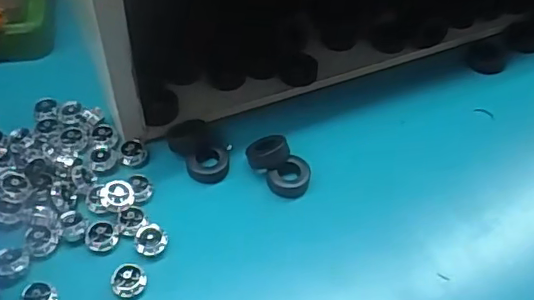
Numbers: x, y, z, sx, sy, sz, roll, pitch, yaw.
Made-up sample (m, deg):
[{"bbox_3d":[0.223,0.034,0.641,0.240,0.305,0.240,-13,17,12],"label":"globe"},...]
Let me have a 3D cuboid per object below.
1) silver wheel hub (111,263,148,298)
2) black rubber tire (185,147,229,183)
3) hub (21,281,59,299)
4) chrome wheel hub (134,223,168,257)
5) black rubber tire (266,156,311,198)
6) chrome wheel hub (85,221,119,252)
[{"bbox_3d":[-0.102,0.097,0.416,0.025,0.012,0.023,3,53,-4],"label":"silver wheel hub"},{"bbox_3d":[-0.052,0.011,0.498,0.037,0.017,0.032,2,53,-5],"label":"black rubber tire"},{"bbox_3d":[-0.162,0.106,0.401,0.023,0.012,0.021,3,53,-4],"label":"hub"},{"bbox_3d":[-0.090,0.069,0.436,0.024,0.014,0.023,3,53,-4],"label":"chrome wheel hub"},{"bbox_3d":[0.021,0.025,0.490,0.034,0.019,0.029,-26,60,-24],"label":"black rubber tire"},{"bbox_3d":[-0.128,0.066,0.437,0.024,0.006,0.022,3,53,-4],"label":"chrome wheel hub"}]

